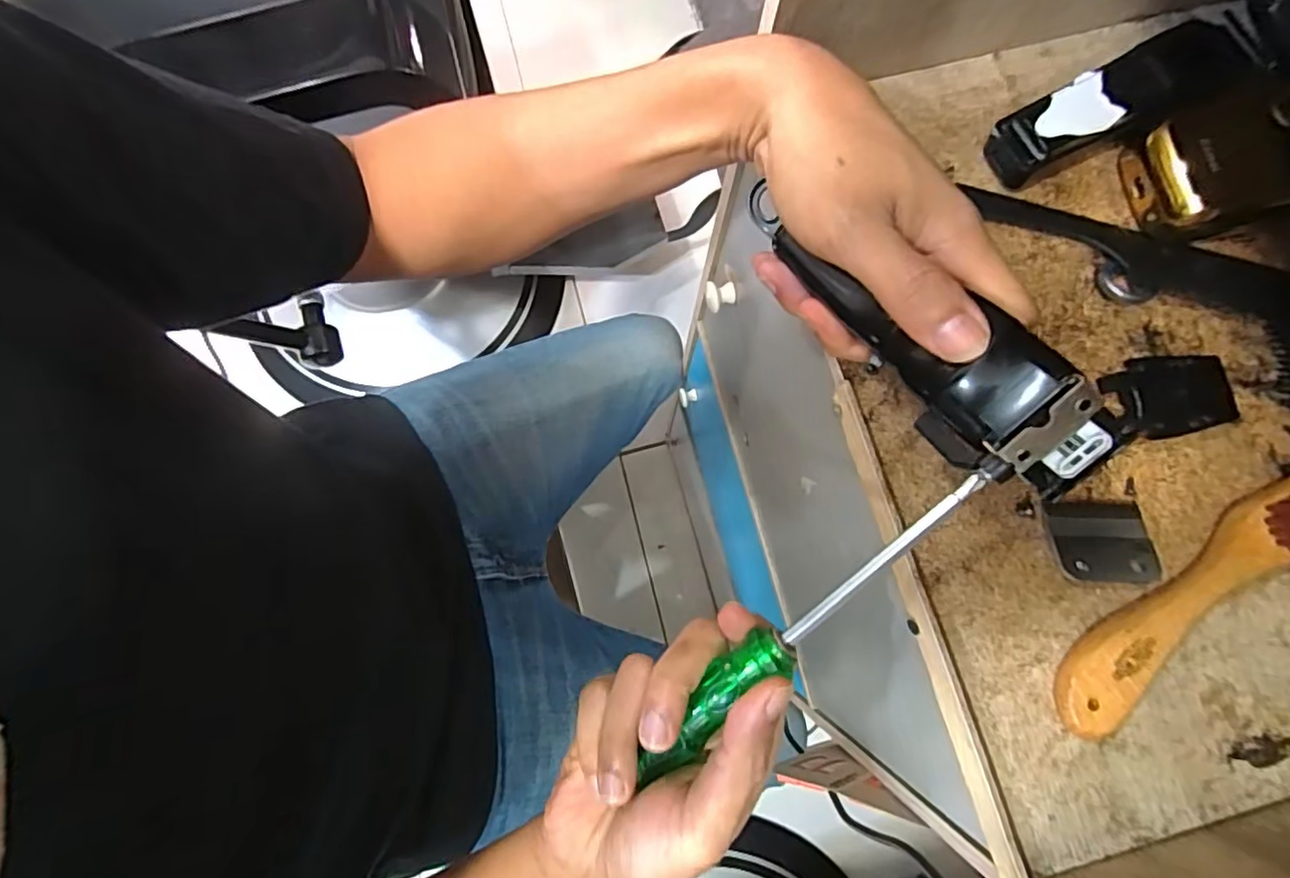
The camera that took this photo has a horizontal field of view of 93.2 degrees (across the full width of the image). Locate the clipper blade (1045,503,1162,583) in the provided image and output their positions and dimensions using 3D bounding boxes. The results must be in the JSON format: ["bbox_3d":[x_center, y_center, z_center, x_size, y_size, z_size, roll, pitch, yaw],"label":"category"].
[{"bbox_3d":[0.207,0.047,0.276,0.043,0.009,0.036,-2,79,-1],"label":"clipper blade"}]

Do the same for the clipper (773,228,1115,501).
[{"bbox_3d":[0.114,-0.043,0.245,0.049,0.029,0.148,-47,63,30],"label":"clipper"}]

